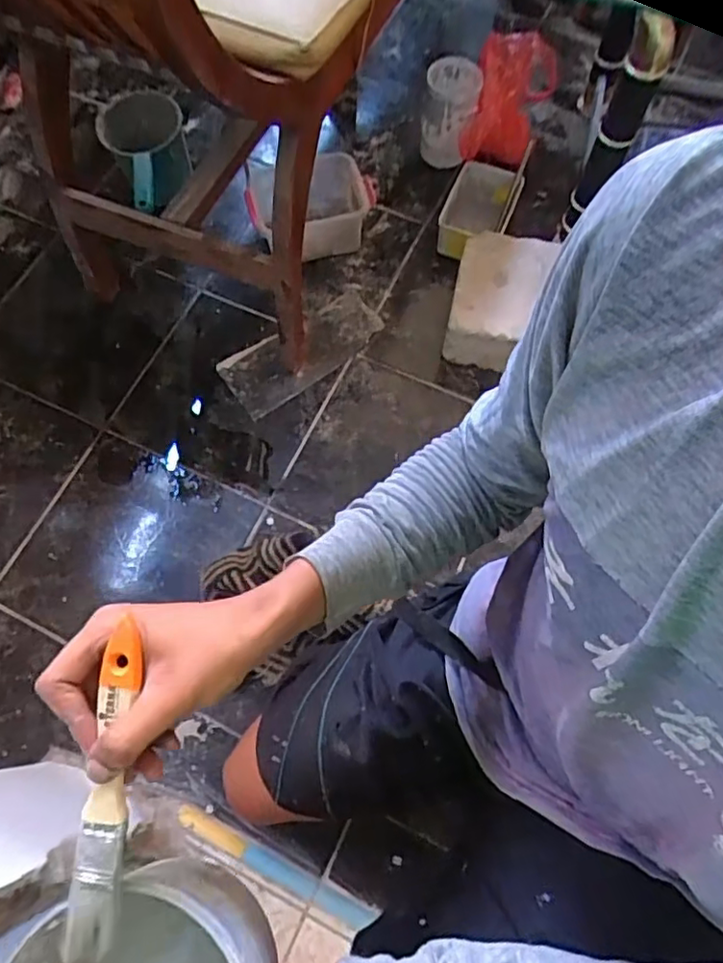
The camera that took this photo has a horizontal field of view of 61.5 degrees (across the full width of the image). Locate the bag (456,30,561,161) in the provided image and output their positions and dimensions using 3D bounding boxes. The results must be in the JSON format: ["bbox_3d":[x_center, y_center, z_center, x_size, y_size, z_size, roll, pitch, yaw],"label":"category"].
[{"bbox_3d":[0.249,-0.641,1.024,0.133,0.140,0.192,17,74,5],"label":"bag"}]

